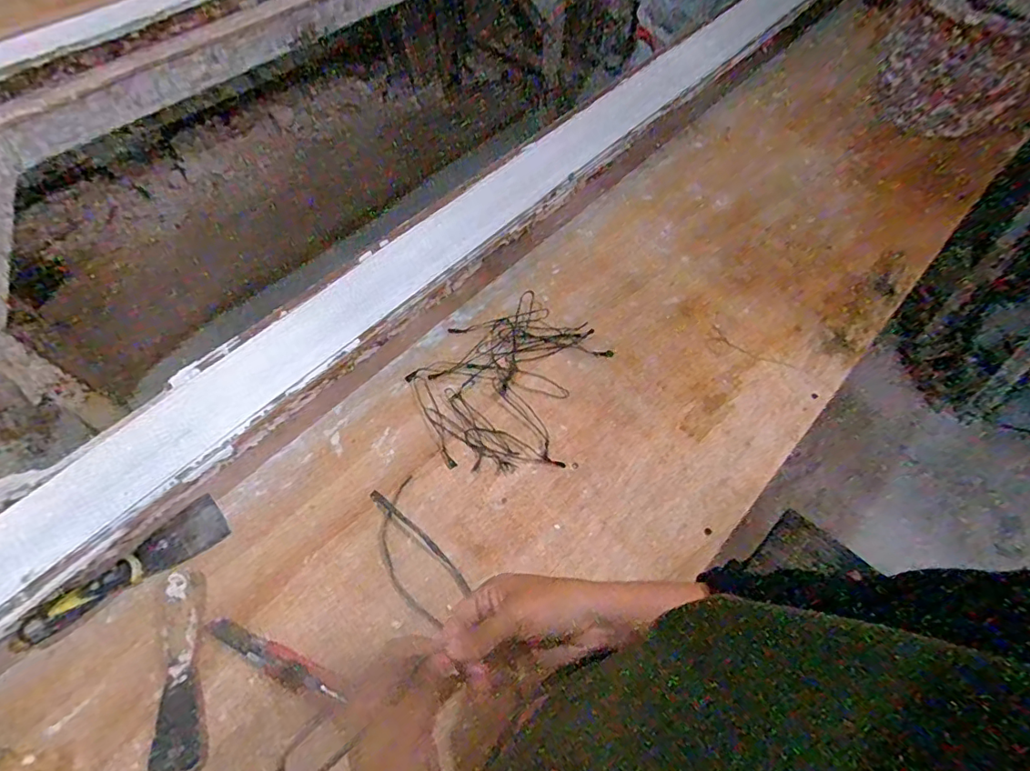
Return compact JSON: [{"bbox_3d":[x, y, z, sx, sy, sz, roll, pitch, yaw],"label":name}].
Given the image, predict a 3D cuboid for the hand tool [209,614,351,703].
[{"bbox_3d":[-0.228,0.259,0.503,0.141,0.010,0.027,23,61,14],"label":"hand tool"}]

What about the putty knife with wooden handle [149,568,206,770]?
[{"bbox_3d":[-0.314,0.262,0.493,0.043,0.020,0.172,-13,59,-8],"label":"putty knife with wooden handle"}]

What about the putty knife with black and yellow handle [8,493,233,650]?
[{"bbox_3d":[-0.393,0.189,0.538,0.192,0.026,0.057,-38,65,-21],"label":"putty knife with black and yellow handle"}]

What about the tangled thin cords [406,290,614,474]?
[{"bbox_3d":[0.004,-0.006,0.660,0.239,0.019,0.214,-23,61,-14],"label":"tangled thin cords"}]

